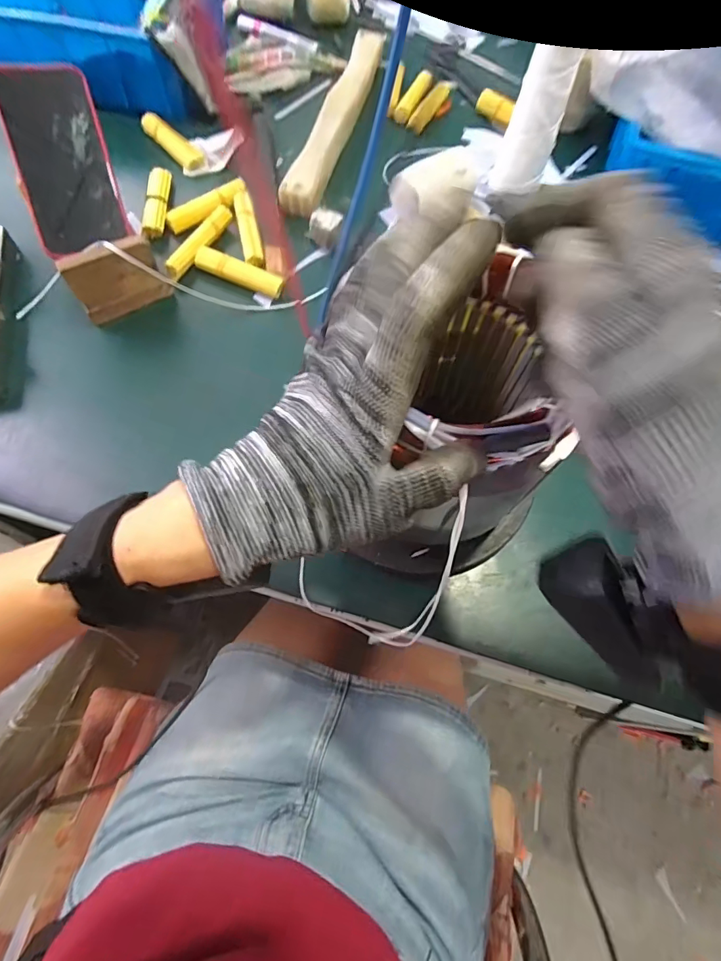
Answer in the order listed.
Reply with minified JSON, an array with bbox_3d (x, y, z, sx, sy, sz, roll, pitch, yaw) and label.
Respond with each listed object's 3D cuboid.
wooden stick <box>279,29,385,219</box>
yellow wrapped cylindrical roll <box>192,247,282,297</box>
[{"bbox_3d":[-0.026,-0.459,0.565,0.042,0.026,0.342,15,67,4],"label":"wooden stick"},{"bbox_3d":[-0.128,-0.220,0.484,0.090,0.017,0.020,17,65,-15],"label":"yellow wrapped cylindrical roll"}]

